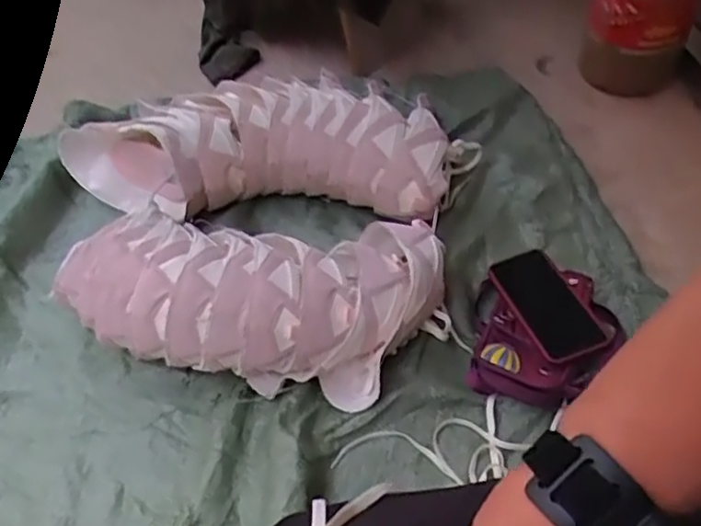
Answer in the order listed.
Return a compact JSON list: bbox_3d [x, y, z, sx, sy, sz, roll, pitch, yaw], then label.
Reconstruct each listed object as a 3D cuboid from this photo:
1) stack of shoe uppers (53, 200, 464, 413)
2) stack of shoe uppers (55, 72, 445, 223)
[{"bbox_3d":[-0.109,0.034,0.803,0.432,0.148,0.202,5,53,9],"label":"stack of shoe uppers"},{"bbox_3d":[-0.132,-0.180,0.979,0.546,0.136,0.228,2,53,6],"label":"stack of shoe uppers"}]

